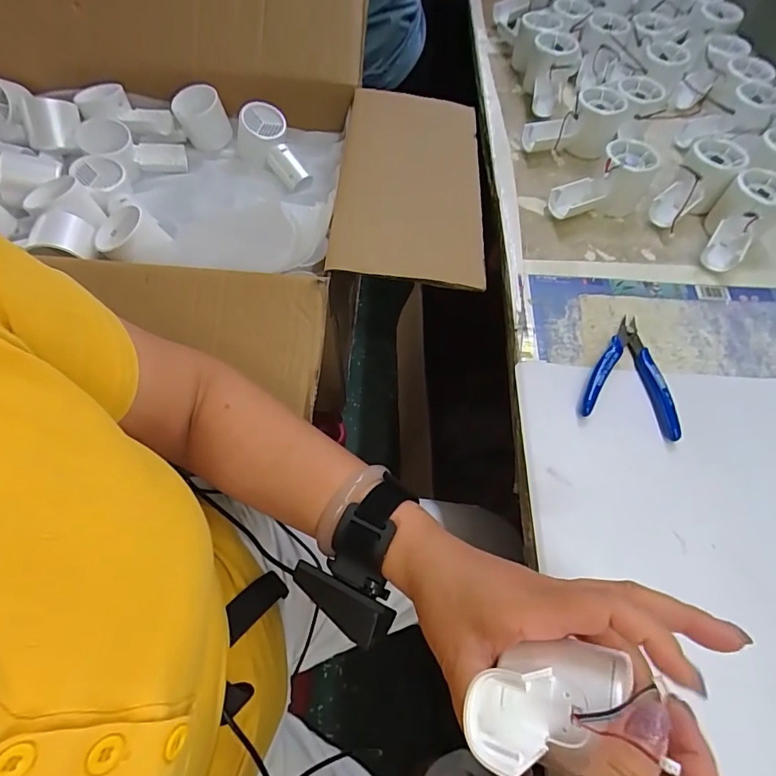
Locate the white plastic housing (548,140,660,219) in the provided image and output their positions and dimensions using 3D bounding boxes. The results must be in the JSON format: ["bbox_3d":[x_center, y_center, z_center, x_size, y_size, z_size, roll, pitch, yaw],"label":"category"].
[{"bbox_3d":[0.233,-0.219,0.492,0.114,0.055,0.057,-27,65,-16],"label":"white plastic housing"}]

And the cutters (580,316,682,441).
[{"bbox_3d":[0.216,-0.015,0.401,0.078,0.006,0.113,17,61,8],"label":"cutters"}]

